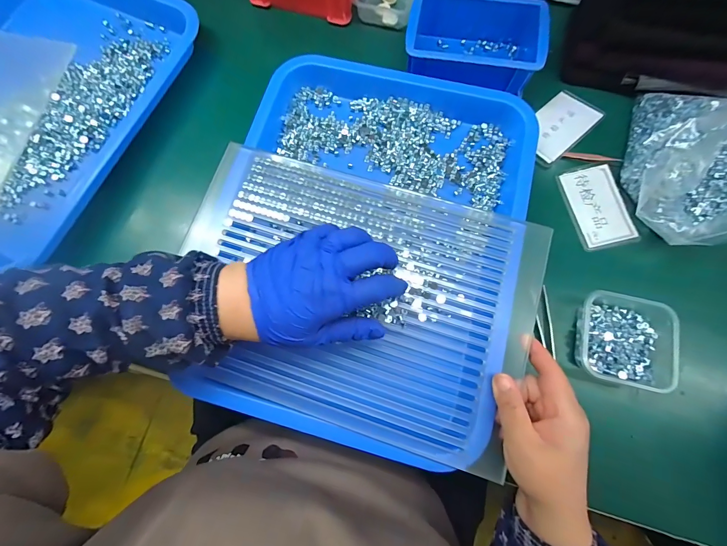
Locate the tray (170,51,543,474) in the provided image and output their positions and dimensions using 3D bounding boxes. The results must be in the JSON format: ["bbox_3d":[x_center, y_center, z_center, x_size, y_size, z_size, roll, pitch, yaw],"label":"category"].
[{"bbox_3d":[0.005,-0.043,0.327,0.296,0.044,0.382,16,77,6],"label":"tray"}]

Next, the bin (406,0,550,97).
[{"bbox_3d":[0.126,-0.266,0.373,0.149,0.049,0.108,10,77,4],"label":"bin"}]

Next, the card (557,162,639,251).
[{"bbox_3d":[0.257,-0.074,0.349,0.061,0.004,0.093,-13,76,2],"label":"card"}]

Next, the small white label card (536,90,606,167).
[{"bbox_3d":[0.229,-0.172,0.374,0.096,0.005,0.059,-43,69,-3],"label":"small white label card"}]

